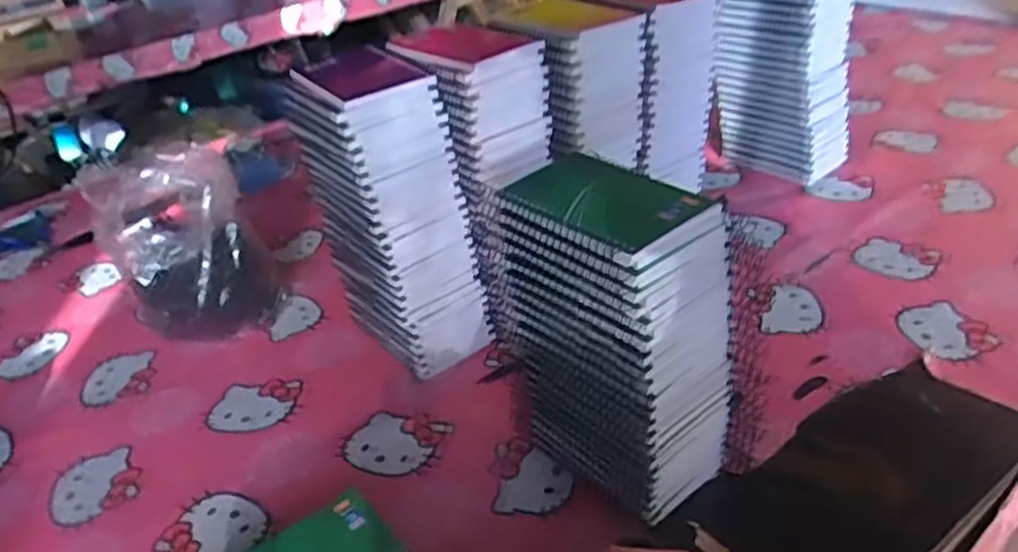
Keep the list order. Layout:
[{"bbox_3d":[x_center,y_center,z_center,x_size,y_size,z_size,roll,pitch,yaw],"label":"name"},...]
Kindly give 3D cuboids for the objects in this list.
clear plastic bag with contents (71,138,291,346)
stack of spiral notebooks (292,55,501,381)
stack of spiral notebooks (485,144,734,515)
[{"bbox_3d":[-0.322,-0.018,0.785,0.138,0.183,0.139,-21,35,-19],"label":"clear plastic bag with contents"},{"bbox_3d":[-0.108,-0.051,0.700,0.102,0.274,0.135,-24,36,-24],"label":"stack of spiral notebooks"},{"bbox_3d":[0.076,0.048,0.562,0.090,0.238,0.151,-29,38,-29],"label":"stack of spiral notebooks"}]

